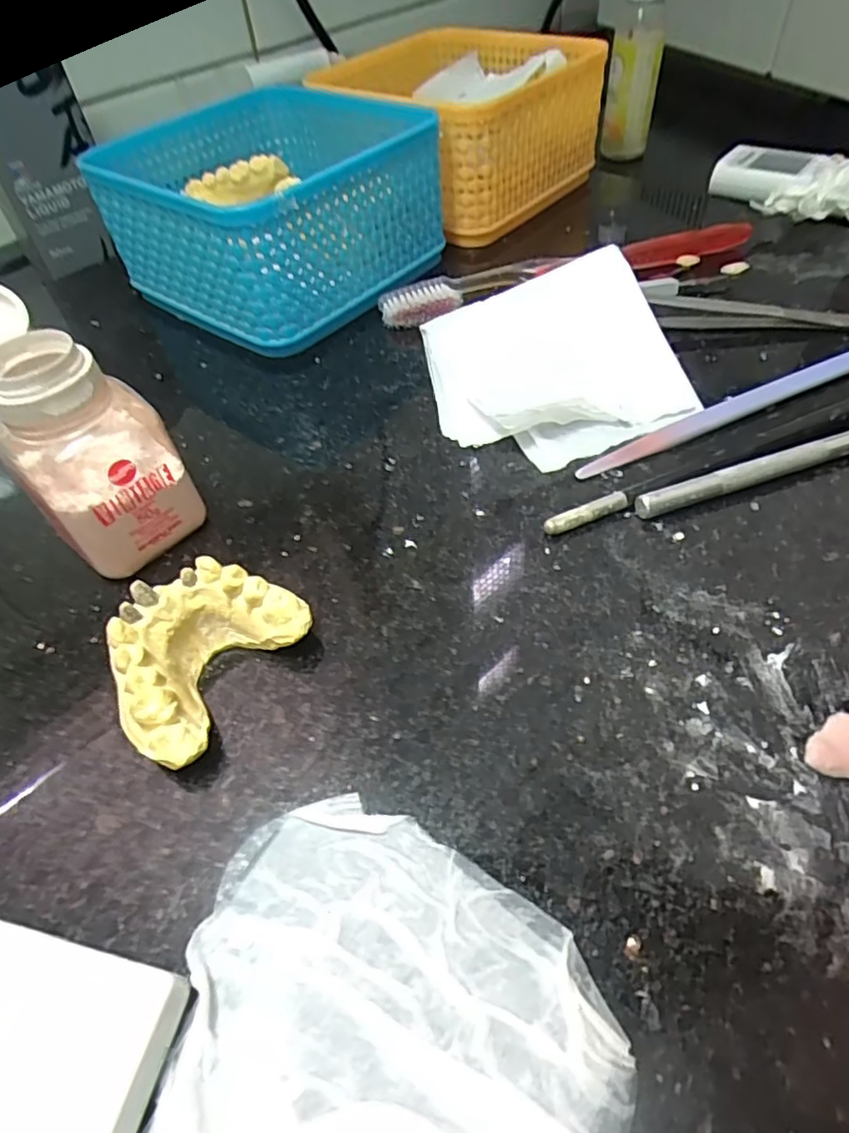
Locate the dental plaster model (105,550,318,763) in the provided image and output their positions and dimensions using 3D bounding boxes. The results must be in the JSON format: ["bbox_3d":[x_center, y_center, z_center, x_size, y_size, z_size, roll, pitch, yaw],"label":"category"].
[{"bbox_3d":[-0.062,0.023,0.167,0.037,0.026,0.053,25,57,23],"label":"dental plaster model"}]

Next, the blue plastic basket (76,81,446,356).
[{"bbox_3d":[-0.072,-0.177,0.305,0.129,0.066,0.132,33,60,28],"label":"blue plastic basket"}]

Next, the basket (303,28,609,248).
[{"bbox_3d":[0.019,-0.260,0.365,0.136,0.067,0.132,35,61,29],"label":"basket"}]

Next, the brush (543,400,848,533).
[{"bbox_3d":[0.127,-0.046,0.216,0.189,0.008,0.011,-19,51,-10],"label":"brush"}]

